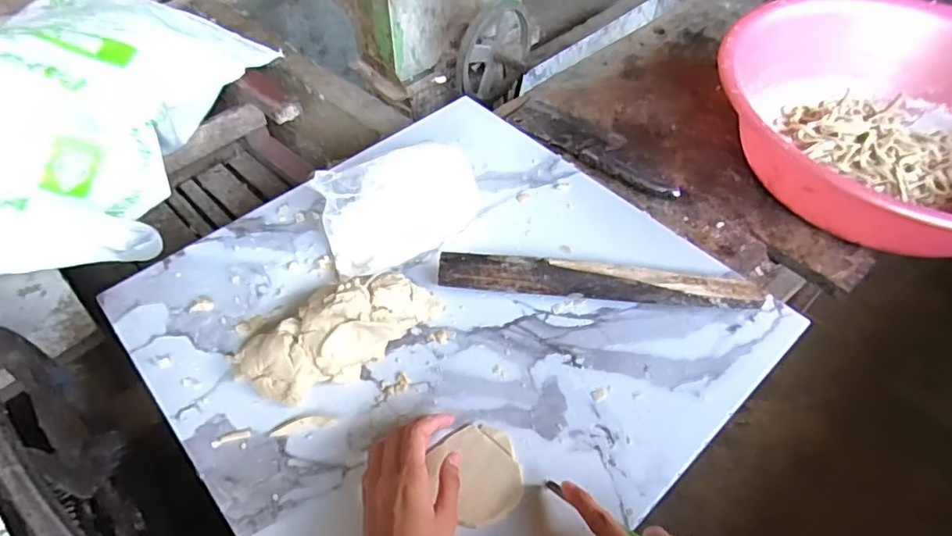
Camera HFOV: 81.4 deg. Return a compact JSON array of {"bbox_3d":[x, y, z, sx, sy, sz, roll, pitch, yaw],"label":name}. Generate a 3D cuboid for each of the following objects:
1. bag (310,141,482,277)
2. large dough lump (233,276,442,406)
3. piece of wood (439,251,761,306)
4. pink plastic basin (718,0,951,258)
[{"bbox_3d":[-0.076,-0.069,0.572,0.160,0.087,0.075,-25,56,-21],"label":"bag"},{"bbox_3d":[-0.119,0.052,0.489,0.182,0.072,0.067,-21,55,-19],"label":"large dough lump"},{"bbox_3d":[0.115,0.016,0.536,0.298,0.038,0.032,6,51,2],"label":"piece of wood"},{"bbox_3d":[0.473,-0.154,0.621,0.373,0.128,0.387,1,51,-2],"label":"pink plastic basin"}]

